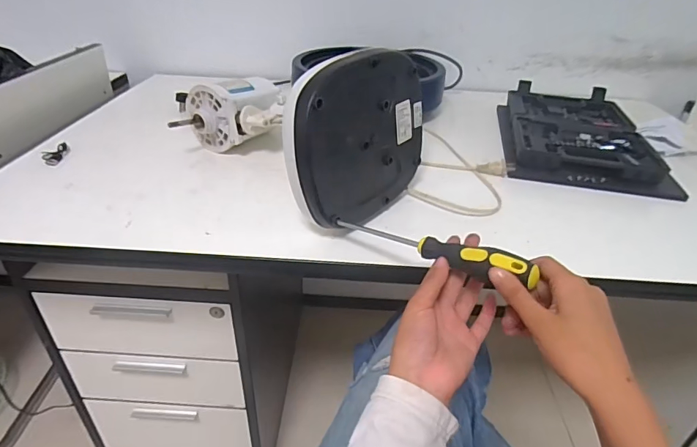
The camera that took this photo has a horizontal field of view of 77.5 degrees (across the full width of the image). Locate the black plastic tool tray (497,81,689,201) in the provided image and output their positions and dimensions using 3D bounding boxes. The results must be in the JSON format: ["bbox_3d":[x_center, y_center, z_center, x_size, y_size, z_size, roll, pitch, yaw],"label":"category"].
[{"bbox_3d":[0.406,-0.165,0.786,0.242,0.040,0.360,9,34,9],"label":"black plastic tool tray"}]

